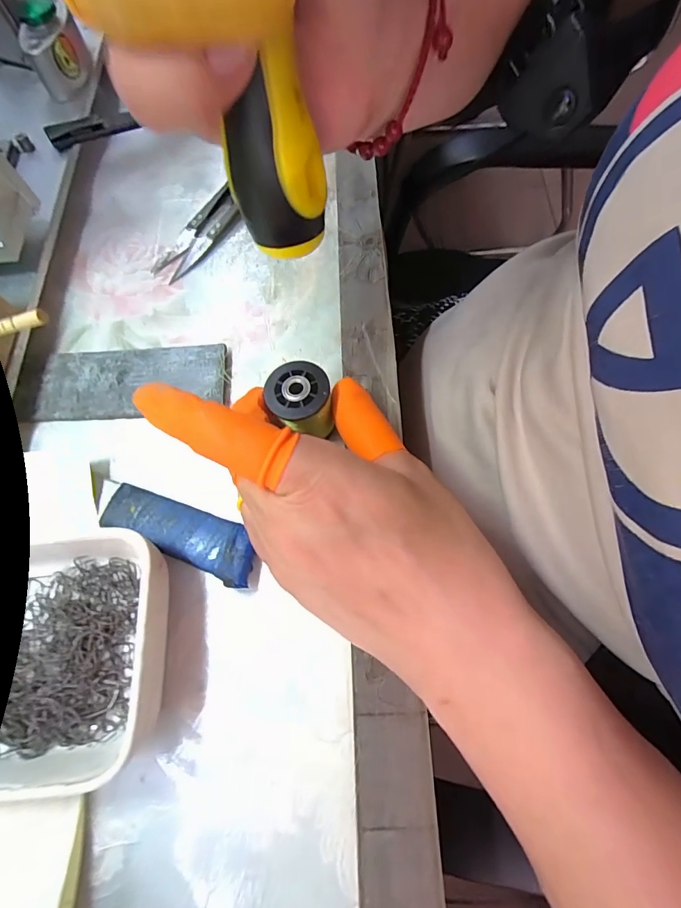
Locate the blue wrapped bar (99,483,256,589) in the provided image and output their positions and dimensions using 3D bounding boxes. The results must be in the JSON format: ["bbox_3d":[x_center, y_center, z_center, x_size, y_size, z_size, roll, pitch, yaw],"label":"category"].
[{"bbox_3d":[-0.069,0.033,0.176,0.071,0.009,0.022,18,72,10],"label":"blue wrapped bar"}]

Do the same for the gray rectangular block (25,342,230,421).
[{"bbox_3d":[-0.107,-0.037,0.206,0.100,0.006,0.038,-4,70,2],"label":"gray rectangular block"}]

